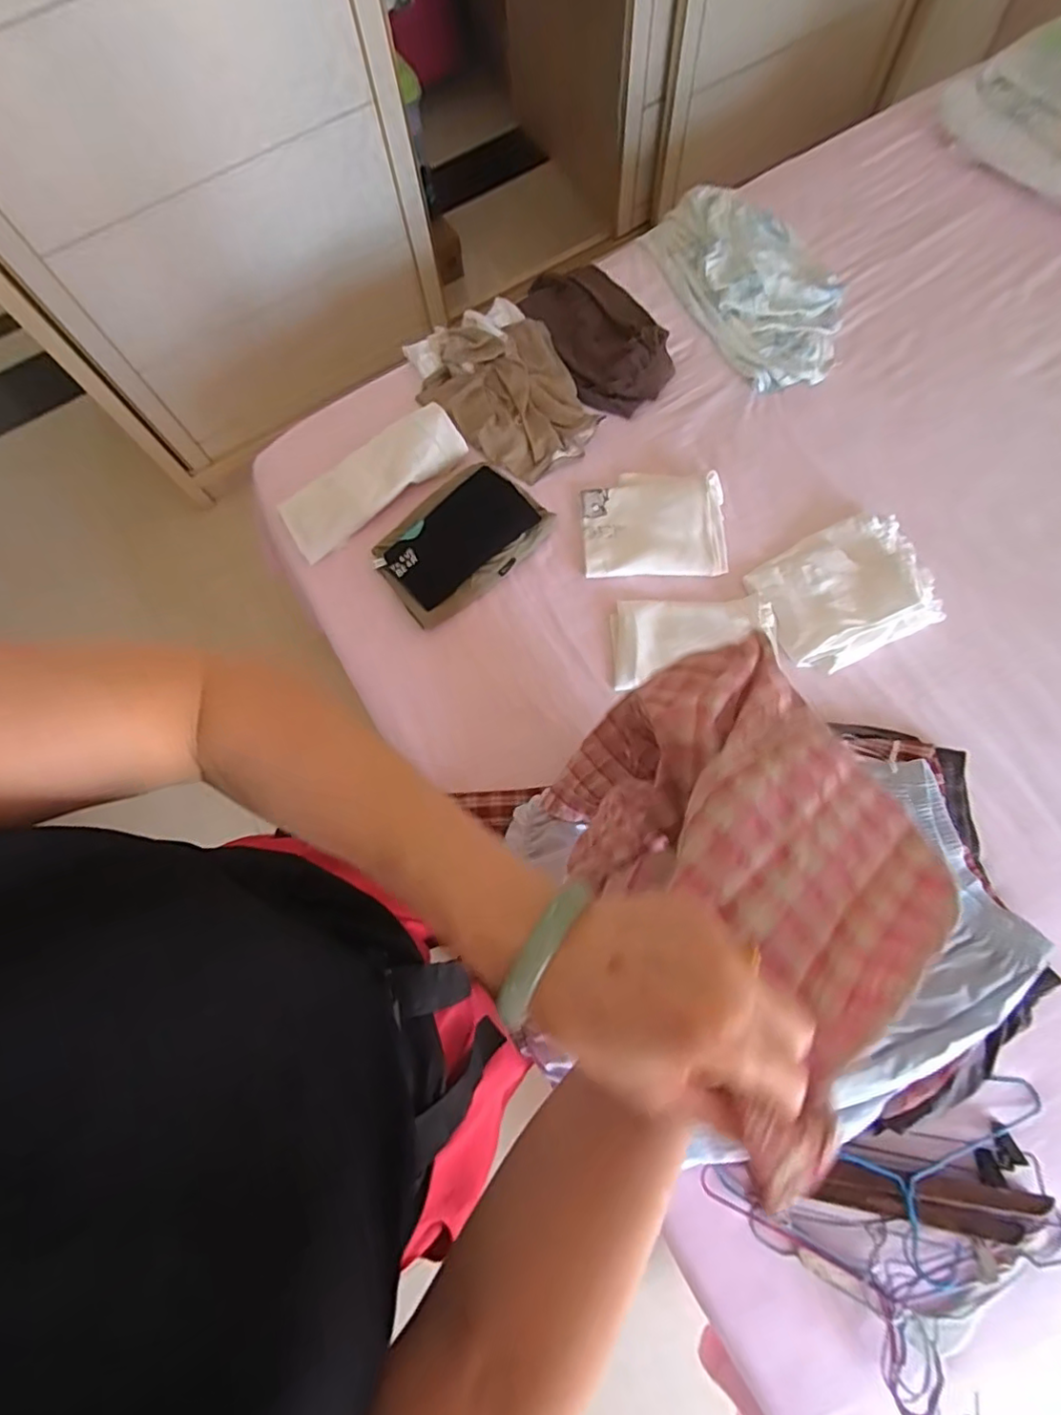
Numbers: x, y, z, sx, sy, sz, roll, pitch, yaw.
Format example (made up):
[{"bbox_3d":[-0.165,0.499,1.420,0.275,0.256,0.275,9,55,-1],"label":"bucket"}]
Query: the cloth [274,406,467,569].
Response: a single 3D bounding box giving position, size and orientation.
[{"bbox_3d":[-0.278,-0.399,1.031,0.336,0.028,0.123,-39,86,-2],"label":"cloth"}]

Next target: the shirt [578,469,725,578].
[{"bbox_3d":[0.208,-0.314,0.990,0.235,0.034,0.195,0,73,2],"label":"shirt"}]

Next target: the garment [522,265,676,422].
[{"bbox_3d":[0.129,-0.715,1.105,0.194,0.053,0.367,-23,74,-5],"label":"garment"}]

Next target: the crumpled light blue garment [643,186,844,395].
[{"bbox_3d":[0.422,-0.830,1.137,0.262,0.040,0.522,-28,74,-7],"label":"crumpled light blue garment"}]

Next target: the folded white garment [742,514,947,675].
[{"bbox_3d":[0.501,-0.189,0.925,0.264,0.060,0.213,-25,74,-6],"label":"folded white garment"}]

